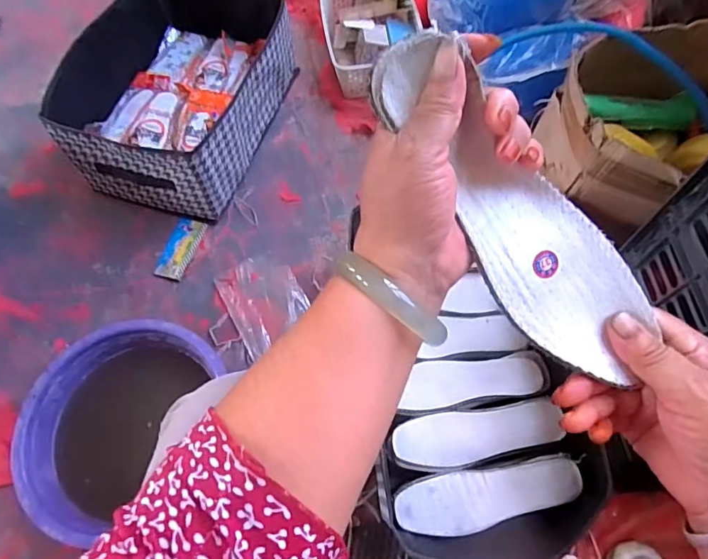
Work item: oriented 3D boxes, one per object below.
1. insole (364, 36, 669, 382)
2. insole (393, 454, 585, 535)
[{"bbox_3d":[0.088,-0.037,0.267,0.064,0.023,0.208,-42,99,-16],"label":"insole"},{"bbox_3d":[0.166,0.267,0.603,0.222,0.015,0.067,-8,65,-2],"label":"insole"}]

